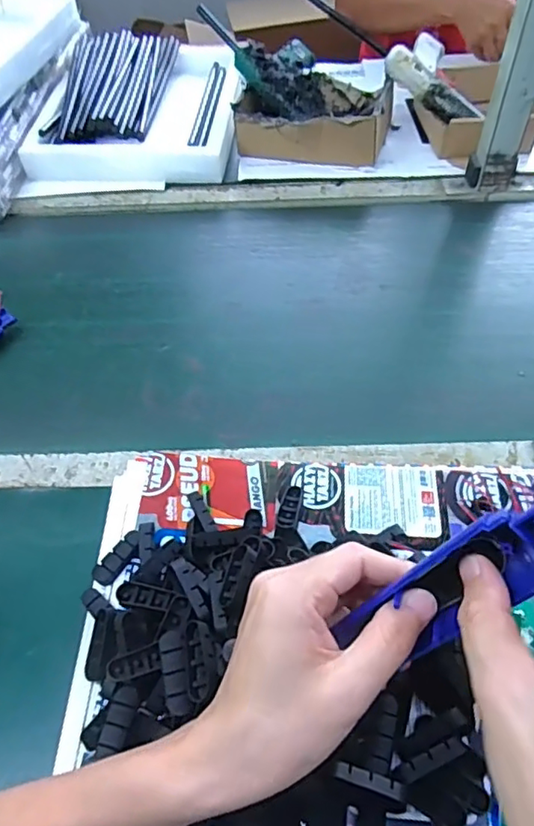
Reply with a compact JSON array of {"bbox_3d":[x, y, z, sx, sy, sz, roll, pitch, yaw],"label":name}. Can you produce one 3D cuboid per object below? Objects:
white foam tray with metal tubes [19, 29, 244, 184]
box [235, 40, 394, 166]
[{"bbox_3d":[-0.194,-0.492,0.921,0.295,0.083,0.389,0,51,1],"label":"white foam tray with metal tubes"},{"bbox_3d":[0.073,-0.473,0.855,0.219,0.083,0.235,5,52,5],"label":"box"}]

